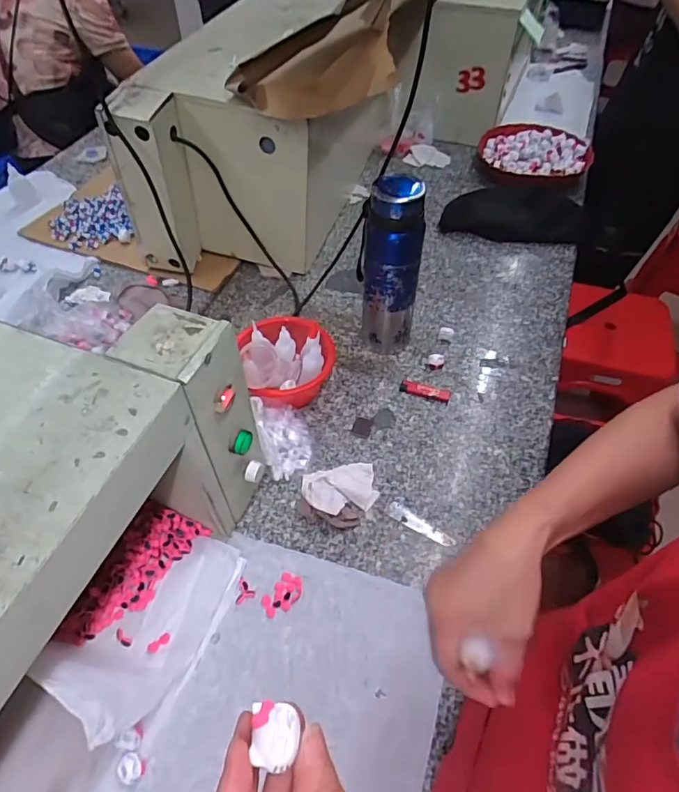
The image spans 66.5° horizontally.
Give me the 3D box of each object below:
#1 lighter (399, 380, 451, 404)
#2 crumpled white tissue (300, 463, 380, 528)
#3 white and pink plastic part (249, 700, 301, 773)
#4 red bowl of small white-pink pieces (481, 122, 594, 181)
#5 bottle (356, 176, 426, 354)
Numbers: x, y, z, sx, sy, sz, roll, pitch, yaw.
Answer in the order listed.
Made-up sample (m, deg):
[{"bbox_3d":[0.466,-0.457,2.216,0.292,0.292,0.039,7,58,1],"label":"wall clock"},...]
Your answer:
[{"bbox_3d":[0.130,-0.008,0.786,0.075,0.012,0.025,12,52,9],"label":"lighter"},{"bbox_3d":[0.003,0.126,0.672,0.104,0.028,0.087,-15,53,-12],"label":"crumpled white tissue"},{"bbox_3d":[-0.028,0.147,0.227,0.021,0.006,0.023,0,51,-1],"label":"white and pink plastic part"},{"bbox_3d":[0.447,-0.552,1.171,0.228,0.056,0.207,-16,53,-13],"label":"red bowl of small white-pink pieces"},{"bbox_3d":[0.071,-0.182,0.764,0.087,0.277,0.076,4,51,2],"label":"bottle"}]

